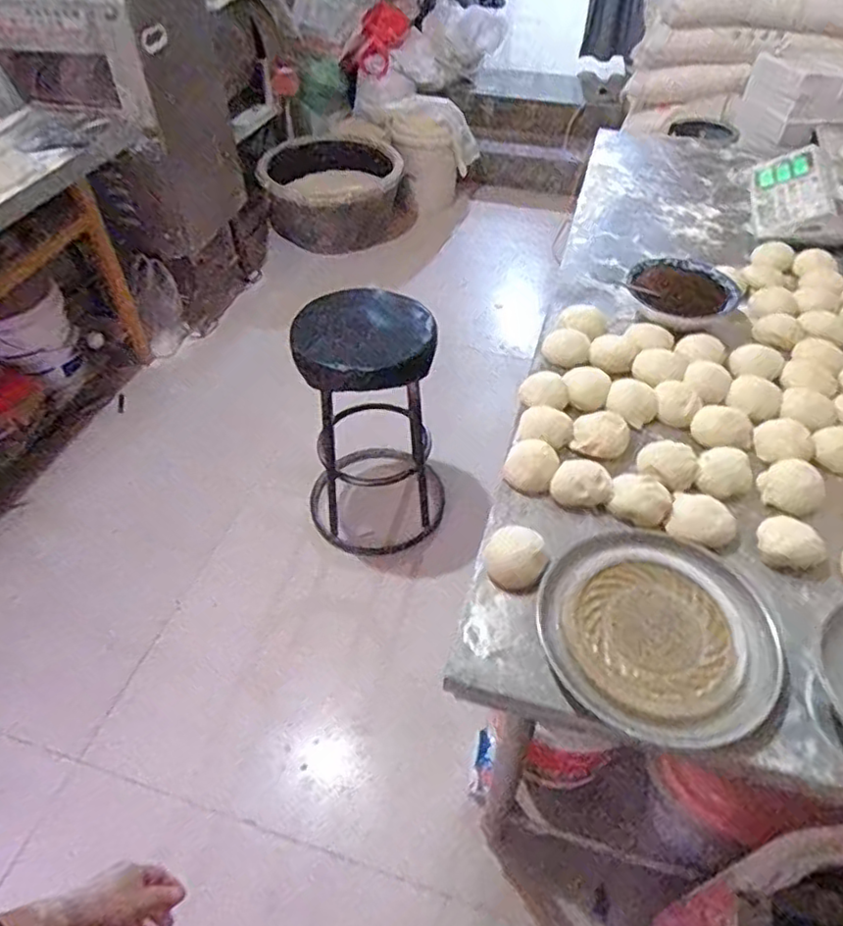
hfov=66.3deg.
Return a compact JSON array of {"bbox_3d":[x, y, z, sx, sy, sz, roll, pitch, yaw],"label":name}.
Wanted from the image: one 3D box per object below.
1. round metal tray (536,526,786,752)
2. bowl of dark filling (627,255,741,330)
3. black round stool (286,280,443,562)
[{"bbox_3d":[0.248,0.170,0.677,0.241,0.016,0.236,0,48,0],"label":"round metal tray"},{"bbox_3d":[0.426,-0.271,1.062,0.165,0.062,0.165,0,48,0],"label":"bowl of dark filling"},{"bbox_3d":[-0.123,-0.072,1.574,0.322,0.618,0.316,0,48,0],"label":"black round stool"}]

